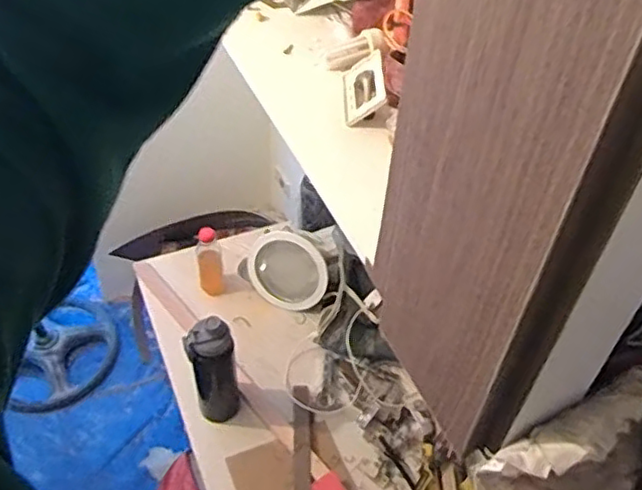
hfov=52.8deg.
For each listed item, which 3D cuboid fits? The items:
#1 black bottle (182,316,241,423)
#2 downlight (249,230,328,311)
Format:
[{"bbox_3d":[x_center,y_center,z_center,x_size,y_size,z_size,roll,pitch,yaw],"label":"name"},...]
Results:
[{"bbox_3d":[-0.199,0.225,1.193,0.081,0.257,0.075,-10,48,-12],"label":"black bottle"},{"bbox_3d":[-0.073,0.060,1.445,0.174,0.167,0.034,13,12,7],"label":"downlight"}]

